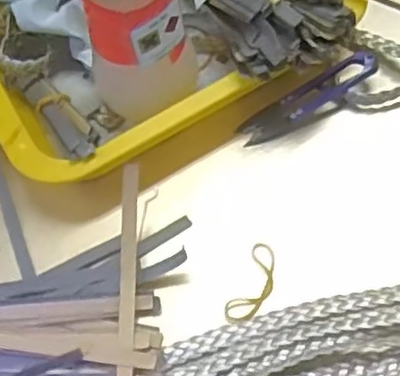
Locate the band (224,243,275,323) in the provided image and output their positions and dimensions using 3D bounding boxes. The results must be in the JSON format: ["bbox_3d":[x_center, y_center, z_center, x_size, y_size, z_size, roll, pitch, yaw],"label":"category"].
[{"bbox_3d":[0.032,0.056,0.393,0.020,0.005,0.051,25,66,6],"label":"band"}]

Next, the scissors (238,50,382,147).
[{"bbox_3d":[0.071,-0.058,0.438,0.095,0.025,0.022,-30,66,-11],"label":"scissors"}]

